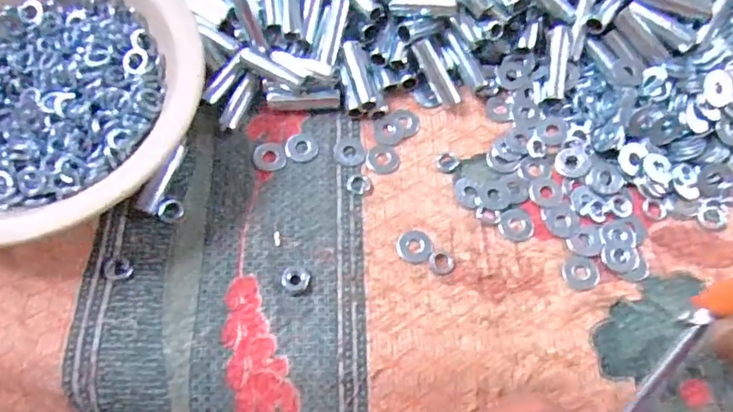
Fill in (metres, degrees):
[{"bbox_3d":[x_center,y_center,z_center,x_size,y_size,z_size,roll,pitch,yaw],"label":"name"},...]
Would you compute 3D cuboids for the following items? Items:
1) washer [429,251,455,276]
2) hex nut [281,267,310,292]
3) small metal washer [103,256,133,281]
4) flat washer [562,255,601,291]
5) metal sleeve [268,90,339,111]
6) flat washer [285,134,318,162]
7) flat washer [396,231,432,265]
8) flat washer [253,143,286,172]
[{"bbox_3d":[0.040,0.030,0.262,0.013,0.004,0.014,0,70,-1],"label":"washer"},{"bbox_3d":[-0.037,0.038,0.256,0.013,0.004,0.013,20,71,6],"label":"hex nut"},{"bbox_3d":[-0.126,0.032,0.251,0.015,0.004,0.012,20,71,6],"label":"small metal washer"},{"bbox_3d":[0.114,0.035,0.262,0.019,0.004,0.018,0,70,-1],"label":"flat washer"},{"bbox_3d":[-0.037,-0.063,0.293,0.042,0.009,0.008,-2,70,-2],"label":"metal sleeve"},{"bbox_3d":[-0.038,-0.035,0.287,0.019,0.004,0.017,19,70,6],"label":"flat washer"},{"bbox_3d":[0.026,0.021,0.266,0.018,0.004,0.019,0,70,-1],"label":"flat washer"},{"bbox_3d":[-0.055,-0.029,0.284,0.018,0.004,0.018,0,70,-1],"label":"flat washer"}]

